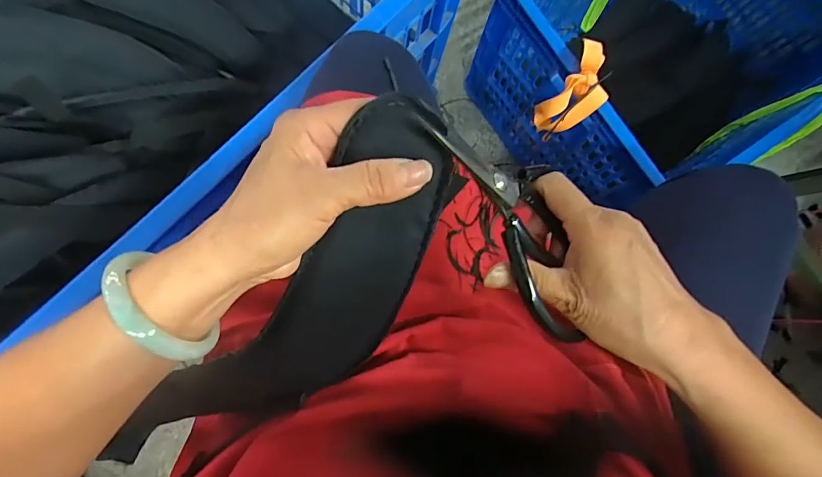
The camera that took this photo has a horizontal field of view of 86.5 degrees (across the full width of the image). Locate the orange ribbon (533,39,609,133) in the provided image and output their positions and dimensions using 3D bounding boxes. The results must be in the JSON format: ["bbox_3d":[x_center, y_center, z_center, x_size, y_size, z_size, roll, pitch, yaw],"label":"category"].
[{"bbox_3d":[0.224,-0.195,0.596,0.066,0.093,0.093,37,80,2],"label":"orange ribbon"}]

